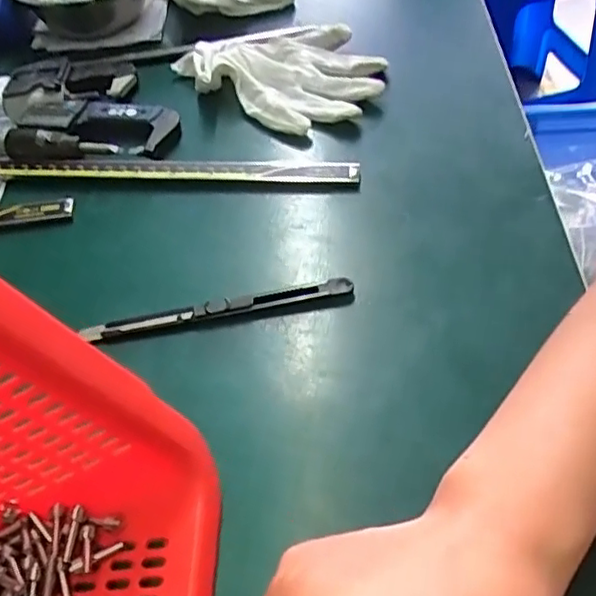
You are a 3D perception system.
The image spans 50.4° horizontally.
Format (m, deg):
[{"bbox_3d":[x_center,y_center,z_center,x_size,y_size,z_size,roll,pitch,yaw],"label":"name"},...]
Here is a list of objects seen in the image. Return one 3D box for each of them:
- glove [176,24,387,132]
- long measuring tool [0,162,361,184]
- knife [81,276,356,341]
[{"bbox_3d":[-0.014,-0.169,0.471,0.148,0.033,0.103,21,56,21],"label":"glove"},{"bbox_3d":[-0.113,-0.087,0.424,0.305,0.010,0.020,2,51,7],"label":"long measuring tool"},{"bbox_3d":[-0.044,0.005,0.343,0.146,0.010,0.012,-9,51,-2],"label":"knife"}]

